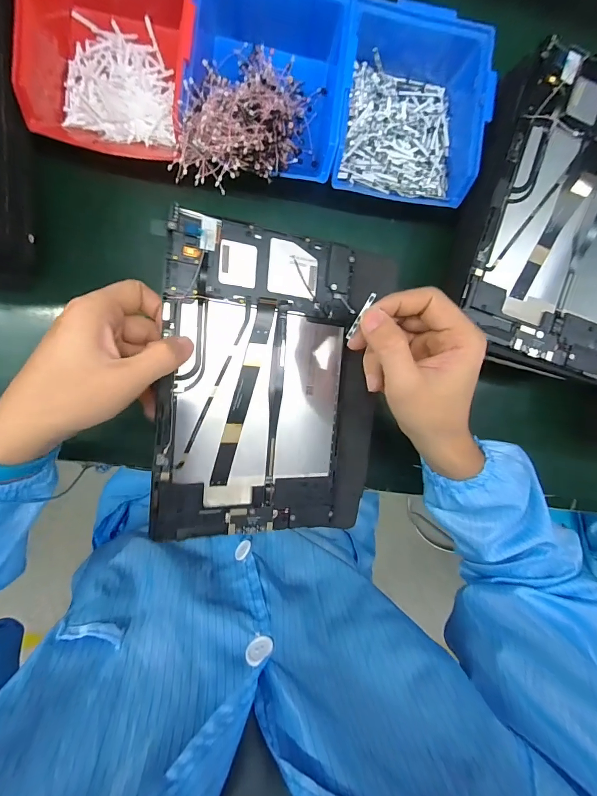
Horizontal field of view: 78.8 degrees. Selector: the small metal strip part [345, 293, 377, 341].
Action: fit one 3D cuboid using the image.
[{"bbox_3d":[0.044,-0.057,0.256,0.004,0.004,0.038,25,128,-7],"label":"small metal strip part"}]

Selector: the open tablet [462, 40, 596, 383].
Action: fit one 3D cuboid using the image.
[{"bbox_3d":[0.230,-0.148,0.303,0.145,0.009,0.239,16,93,-6],"label":"open tablet"}]

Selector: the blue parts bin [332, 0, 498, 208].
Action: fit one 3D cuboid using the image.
[{"bbox_3d":[0.096,-0.260,0.321,0.124,0.058,0.155,6,91,-9],"label":"blue parts bin"}]

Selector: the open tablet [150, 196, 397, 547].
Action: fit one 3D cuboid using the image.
[{"bbox_3d":[-0.016,-0.009,0.292,0.177,0.012,0.236,5,93,-23],"label":"open tablet"}]

